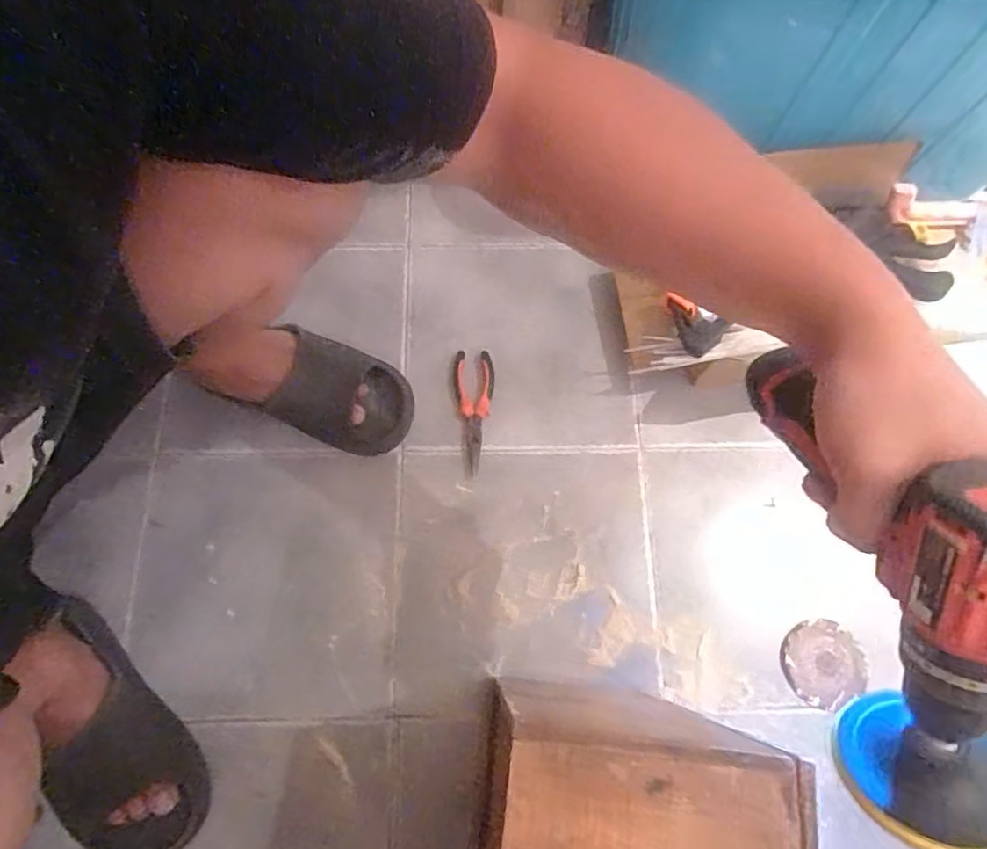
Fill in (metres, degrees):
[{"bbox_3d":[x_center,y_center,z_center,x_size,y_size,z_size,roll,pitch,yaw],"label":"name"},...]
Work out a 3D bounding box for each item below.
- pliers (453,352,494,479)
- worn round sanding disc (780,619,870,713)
[{"bbox_3d":[-0.024,-0.017,0.752,0.051,0.011,0.161,-1,73,0],"label":"pliers"},{"bbox_3d":[0.374,0.270,0.670,0.099,0.012,0.088,-22,74,-7],"label":"worn round sanding disc"}]

